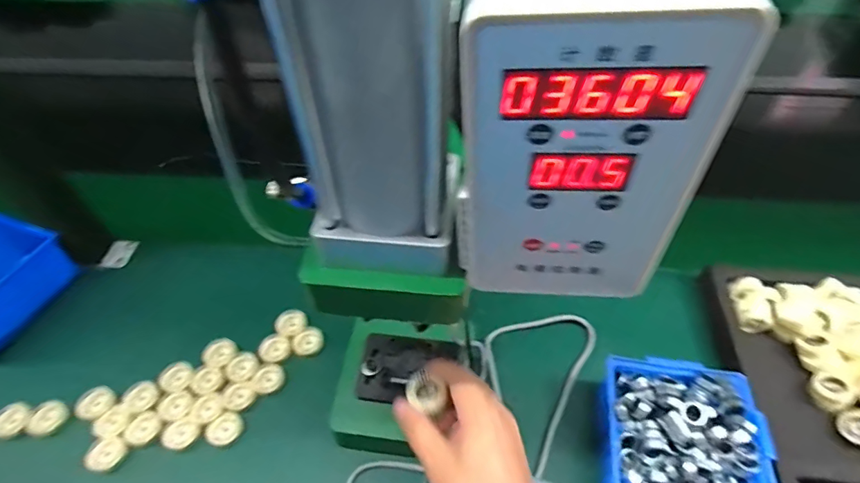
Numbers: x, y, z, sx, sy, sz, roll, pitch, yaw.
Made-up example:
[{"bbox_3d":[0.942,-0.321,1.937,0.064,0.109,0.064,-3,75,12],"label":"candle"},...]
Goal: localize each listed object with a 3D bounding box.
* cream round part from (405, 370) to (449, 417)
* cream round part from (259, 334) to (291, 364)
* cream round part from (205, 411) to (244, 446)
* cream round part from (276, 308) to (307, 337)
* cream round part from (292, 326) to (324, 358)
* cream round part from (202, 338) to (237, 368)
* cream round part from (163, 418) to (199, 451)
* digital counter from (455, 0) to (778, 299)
[{"bbox_3d":[-0.003,0.119,0.376,0.033,0.008,0.028,14,53,12],"label":"cream round part"},{"bbox_3d":[-0.169,0.118,0.522,0.031,0.007,0.031,0,51,1],"label":"cream round part"},{"bbox_3d":[-0.201,0.184,0.467,0.028,0.008,0.033,36,60,26],"label":"cream round part"},{"bbox_3d":[-0.159,0.092,0.544,0.034,0.013,0.035,0,51,1],"label":"cream round part"},{"bbox_3d":[-0.135,0.111,0.531,0.033,0.008,0.030,0,51,1],"label":"cream round part"},{"bbox_3d":[-0.227,0.120,0.515,0.033,0.009,0.030,0,51,1],"label":"cream round part"},{"bbox_3d":[-0.242,0.186,0.464,0.031,0.011,0.029,22,55,18],"label":"cream round part"},{"bbox_3d":[0.060,-0.035,0.202,0.091,0.154,0.032,4,51,4],"label":"digital counter"}]

